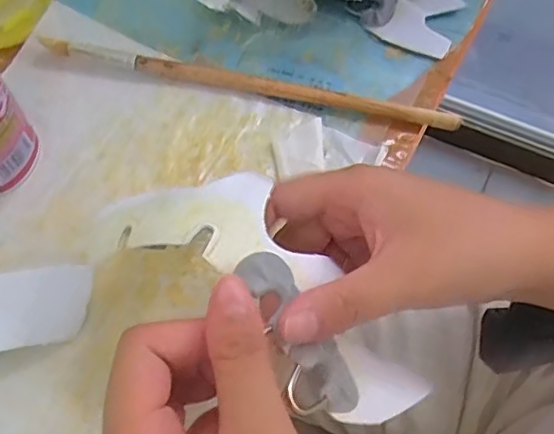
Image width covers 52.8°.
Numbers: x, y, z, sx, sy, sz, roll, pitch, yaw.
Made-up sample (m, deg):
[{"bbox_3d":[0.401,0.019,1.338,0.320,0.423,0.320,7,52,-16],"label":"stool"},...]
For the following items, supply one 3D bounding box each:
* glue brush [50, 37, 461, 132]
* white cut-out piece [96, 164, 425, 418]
[{"bbox_3d":[-0.021,-0.085,0.350,0.265,0.016,0.009,12,61,7],"label":"glue brush"},{"bbox_3d":[0.001,0.029,0.226,0.143,0.034,0.060,41,65,-1],"label":"white cut-out piece"}]

